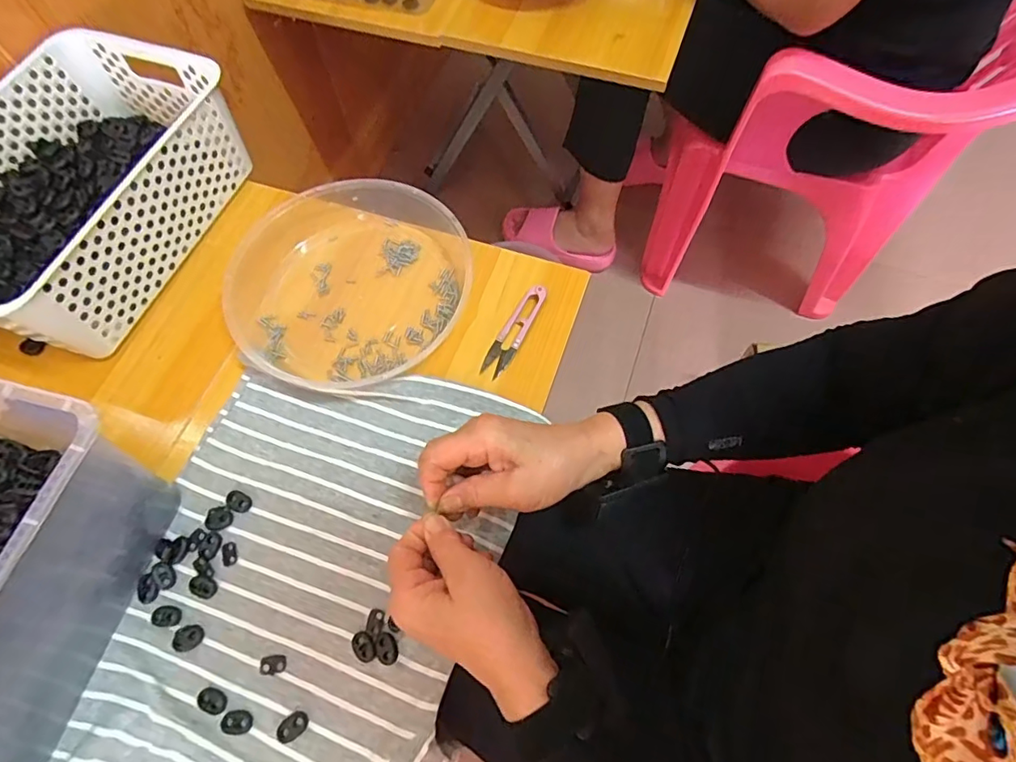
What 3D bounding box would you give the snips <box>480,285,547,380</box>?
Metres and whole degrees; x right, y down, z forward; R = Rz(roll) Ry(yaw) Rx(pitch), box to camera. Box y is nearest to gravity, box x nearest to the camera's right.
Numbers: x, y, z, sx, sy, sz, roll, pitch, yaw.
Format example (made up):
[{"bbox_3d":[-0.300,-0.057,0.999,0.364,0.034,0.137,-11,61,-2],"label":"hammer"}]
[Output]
[{"bbox_3d":[0.006,-0.047,0.511,0.022,0.015,0.100,25,69,13],"label":"snips"}]

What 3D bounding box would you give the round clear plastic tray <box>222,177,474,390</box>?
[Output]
[{"bbox_3d":[-0.152,-0.095,0.523,0.202,0.045,0.218,-1,66,2],"label":"round clear plastic tray"}]

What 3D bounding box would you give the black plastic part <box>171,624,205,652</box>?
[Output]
[{"bbox_3d":[-0.242,0.193,0.409,0.023,0.004,0.018,-10,66,-2],"label":"black plastic part"}]

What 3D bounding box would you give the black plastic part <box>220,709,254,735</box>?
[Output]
[{"bbox_3d":[-0.192,0.242,0.385,0.022,0.004,0.015,0,66,2],"label":"black plastic part"}]

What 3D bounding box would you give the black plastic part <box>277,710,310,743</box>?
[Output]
[{"bbox_3d":[-0.152,0.244,0.382,0.022,0.004,0.015,-40,70,-15],"label":"black plastic part"}]

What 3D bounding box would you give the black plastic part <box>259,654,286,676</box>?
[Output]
[{"bbox_3d":[-0.174,0.209,0.401,0.020,0.004,0.013,-9,66,-2],"label":"black plastic part"}]

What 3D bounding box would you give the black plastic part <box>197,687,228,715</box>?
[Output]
[{"bbox_3d":[-0.213,0.230,0.391,0.022,0.004,0.015,23,68,12],"label":"black plastic part"}]

